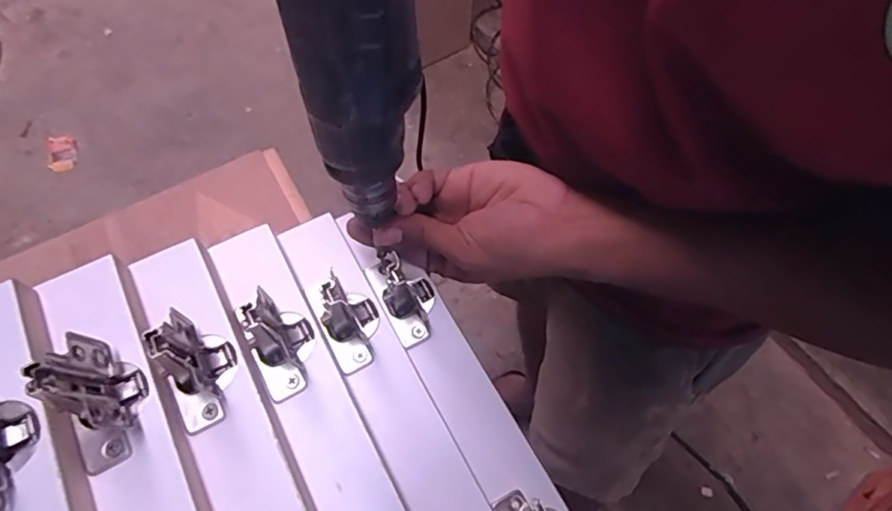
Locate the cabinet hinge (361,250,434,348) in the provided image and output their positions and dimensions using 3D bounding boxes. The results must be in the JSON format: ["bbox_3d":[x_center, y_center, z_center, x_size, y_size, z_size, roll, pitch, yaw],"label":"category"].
[{"bbox_3d":[-0.027,0.026,0.382,0.037,0.021,0.066,-25,67,-12],"label":"cabinet hinge"}]

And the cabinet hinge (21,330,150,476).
[{"bbox_3d":[-0.167,0.067,0.262,0.035,0.047,0.054,-29,67,-16],"label":"cabinet hinge"}]

